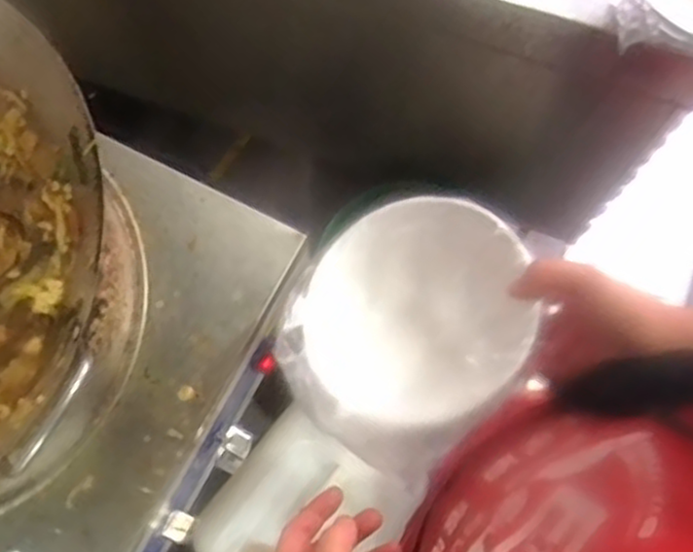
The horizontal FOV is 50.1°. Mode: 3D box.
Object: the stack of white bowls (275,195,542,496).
[{"bbox_3d":[0.042,0.034,0.542,0.159,0.103,0.179,31,76,9],"label":"stack of white bowls"}]

